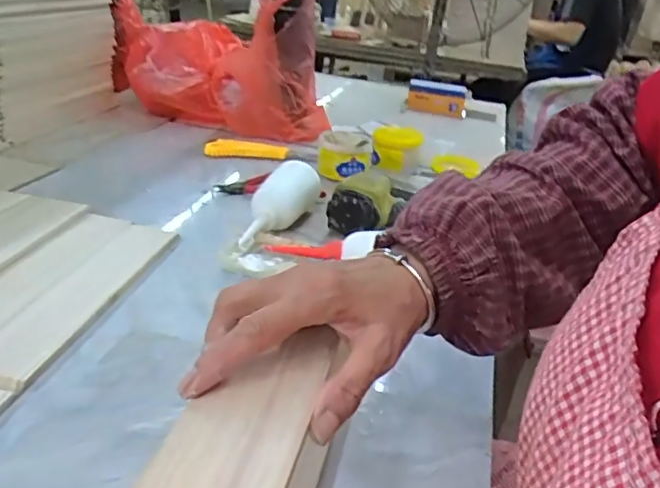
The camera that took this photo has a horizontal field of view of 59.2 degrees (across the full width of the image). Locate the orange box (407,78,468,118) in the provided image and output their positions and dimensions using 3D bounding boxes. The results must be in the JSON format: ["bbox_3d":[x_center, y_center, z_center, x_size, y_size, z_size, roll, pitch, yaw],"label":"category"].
[{"bbox_3d":[0.244,-0.326,1.323,0.134,0.079,0.049,5,25,3],"label":"orange box"}]

